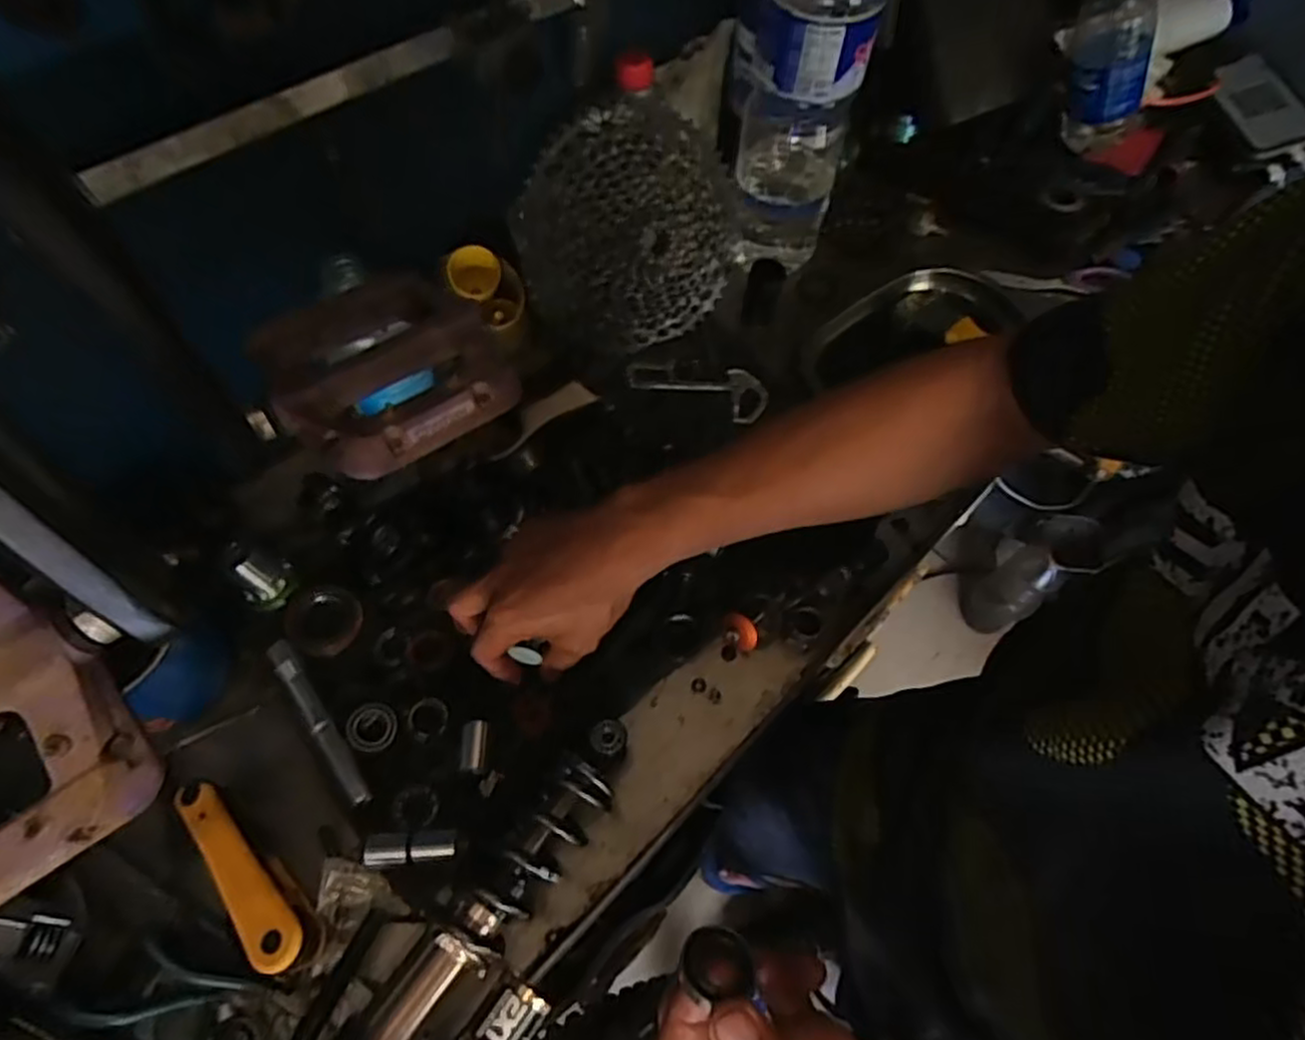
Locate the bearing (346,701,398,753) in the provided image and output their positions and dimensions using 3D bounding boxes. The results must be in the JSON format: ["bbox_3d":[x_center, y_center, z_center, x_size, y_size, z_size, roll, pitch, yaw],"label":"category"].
[{"bbox_3d":[-0.192,0.141,0.500,0.034,0.005,0.034,9,62,4],"label":"bearing"}]

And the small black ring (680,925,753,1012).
[{"bbox_3d":[0.024,0.162,0.265,0.026,0.008,0.026,-16,30,-34],"label":"small black ring"}]

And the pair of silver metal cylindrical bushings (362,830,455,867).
[{"bbox_3d":[-0.150,0.205,0.459,0.058,0.014,0.020,-8,62,8],"label":"pair of silver metal cylindrical bushings"}]

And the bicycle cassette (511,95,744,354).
[{"bbox_3d":[-0.007,-0.237,0.609,0.198,0.196,0.055,-61,35,7],"label":"bicycle cassette"}]

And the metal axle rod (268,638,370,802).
[{"bbox_3d":[-0.227,0.136,0.496,0.014,0.017,0.125,-33,67,-17],"label":"metal axle rod"}]

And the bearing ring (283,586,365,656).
[{"bbox_3d":[-0.242,0.074,0.539,0.050,0.014,0.049,0,62,-1],"label":"bearing ring"}]

